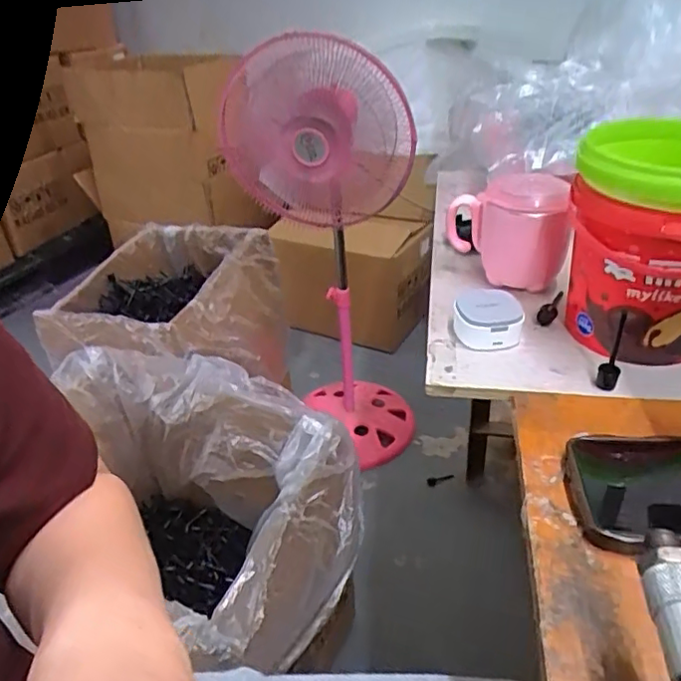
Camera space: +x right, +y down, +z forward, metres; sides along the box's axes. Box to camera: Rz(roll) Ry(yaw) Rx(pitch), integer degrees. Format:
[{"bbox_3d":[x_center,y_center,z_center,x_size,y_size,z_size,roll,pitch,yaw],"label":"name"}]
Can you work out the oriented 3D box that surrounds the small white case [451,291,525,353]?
[{"bbox_3d":[0.125,-0.021,0.499,0.055,0.031,0.060,8,36,17],"label":"small white case"}]

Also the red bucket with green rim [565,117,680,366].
[{"bbox_3d":[0.238,-0.072,0.453,0.119,0.156,0.123,-2,34,2],"label":"red bucket with green rim"}]

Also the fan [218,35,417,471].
[{"bbox_3d":[-0.016,-0.135,1.217,0.319,0.843,0.292,-15,36,-17],"label":"fan"}]

